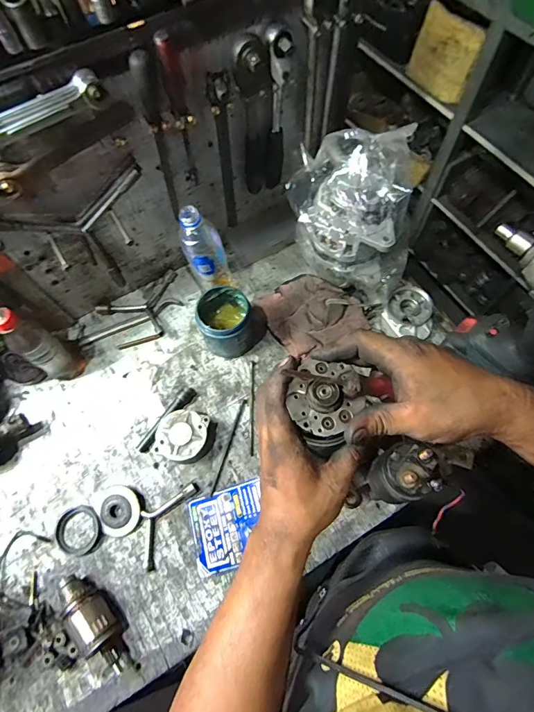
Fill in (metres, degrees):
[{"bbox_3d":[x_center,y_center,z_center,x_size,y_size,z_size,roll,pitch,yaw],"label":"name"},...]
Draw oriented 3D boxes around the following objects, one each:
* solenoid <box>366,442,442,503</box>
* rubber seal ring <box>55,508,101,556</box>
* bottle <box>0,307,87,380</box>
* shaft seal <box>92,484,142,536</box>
[{"bbox_3d":[0.129,0.110,0.374,0.059,0.053,0.050,-13,66,-4],"label":"solenoid"},{"bbox_3d":[-0.283,0.263,0.594,0.063,0.004,0.066,-1,66,2],"label":"rubber seal ring"},{"bbox_3d":[-0.359,-0.017,0.625,0.059,0.189,0.056,33,71,15],"label":"bottle"},{"bbox_3d":[-0.228,0.232,0.602,0.066,0.022,0.076,-31,68,-11],"label":"shaft seal"}]

